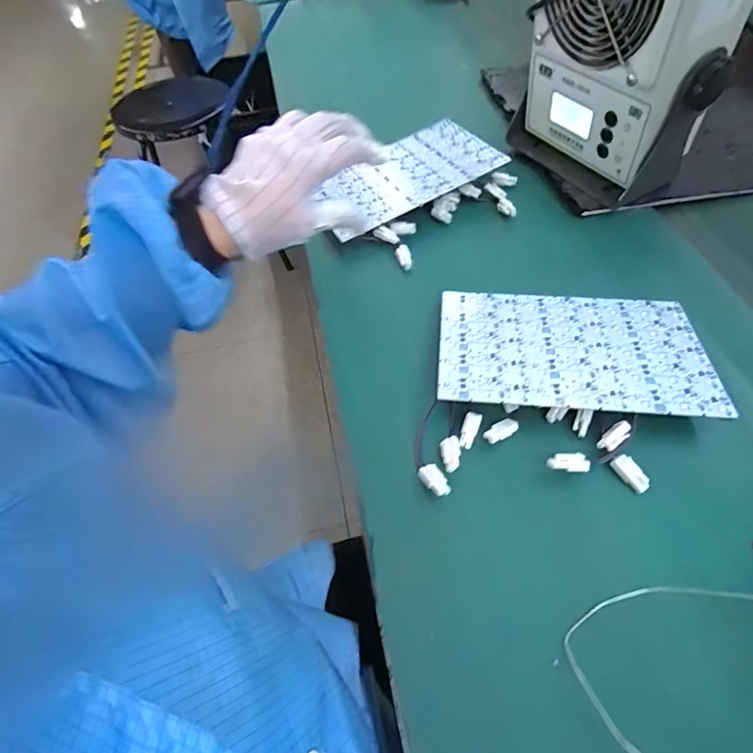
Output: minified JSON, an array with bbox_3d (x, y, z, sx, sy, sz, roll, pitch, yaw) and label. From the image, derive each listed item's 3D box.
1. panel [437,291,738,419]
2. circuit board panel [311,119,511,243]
[{"bbox_3d":[0.147,-0.023,0.342,0.193,0.004,0.118,3,47,6],"label":"panel"},{"bbox_3d":[0.028,-0.215,0.474,0.191,0.007,0.113,-28,54,-8],"label":"circuit board panel"}]

